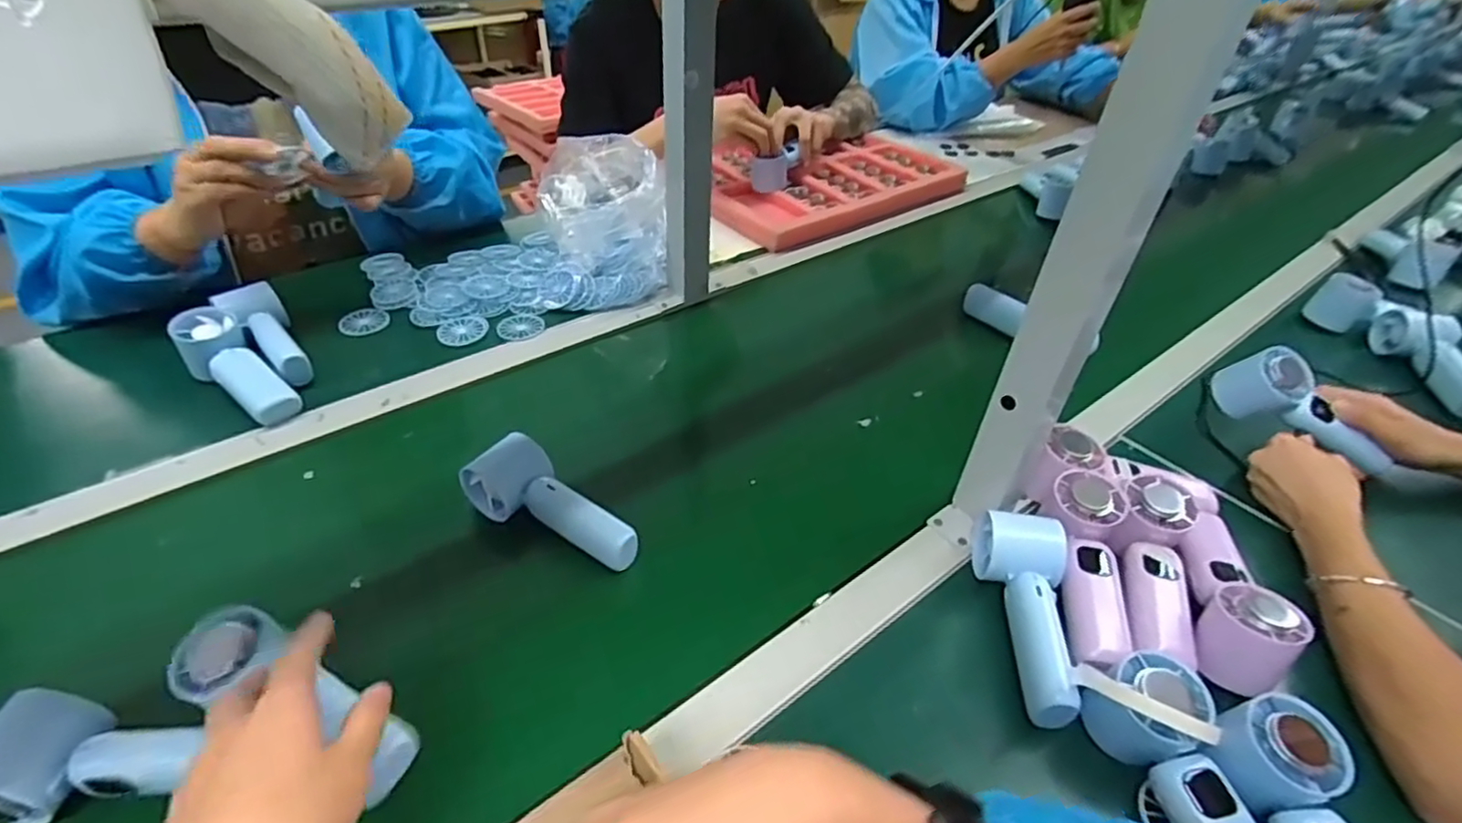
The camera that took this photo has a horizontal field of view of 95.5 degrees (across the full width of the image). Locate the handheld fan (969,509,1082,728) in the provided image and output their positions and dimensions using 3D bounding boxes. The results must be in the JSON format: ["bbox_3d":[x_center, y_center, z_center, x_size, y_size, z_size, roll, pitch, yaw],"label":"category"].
[{"bbox_3d":[0.208,0.134,0.469,0.052,0.045,0.154,11,40,7],"label":"handheld fan"}]

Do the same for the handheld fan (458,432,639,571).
[{"bbox_3d":[-0.140,0.073,0.528,0.152,0.046,0.053,25,44,22],"label":"handheld fan"}]

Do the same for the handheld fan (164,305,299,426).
[{"bbox_3d":[-0.477,-0.045,0.633,0.158,0.045,0.058,32,47,29],"label":"handheld fan"}]

